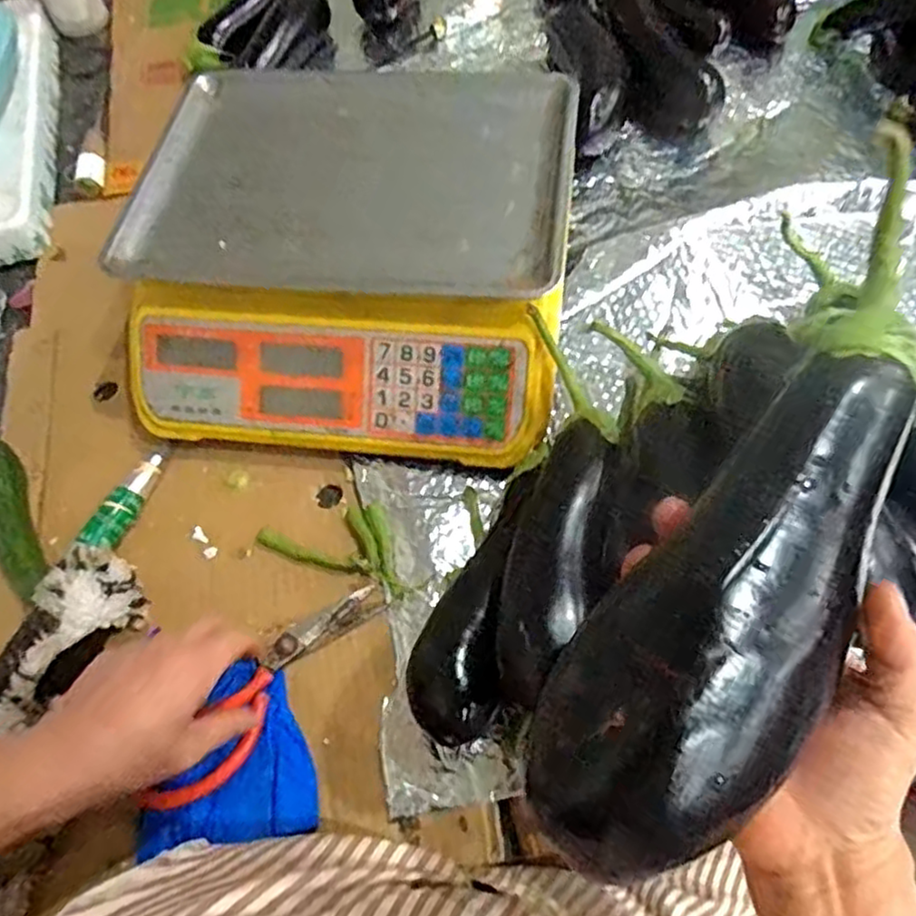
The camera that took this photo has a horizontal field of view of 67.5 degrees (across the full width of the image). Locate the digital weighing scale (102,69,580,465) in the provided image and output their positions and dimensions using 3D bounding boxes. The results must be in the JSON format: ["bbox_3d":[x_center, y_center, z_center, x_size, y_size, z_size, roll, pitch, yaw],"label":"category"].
[{"bbox_3d":[-0.080,-0.160,0.553,0.326,0.124,0.297,5,61,7],"label":"digital weighing scale"}]

